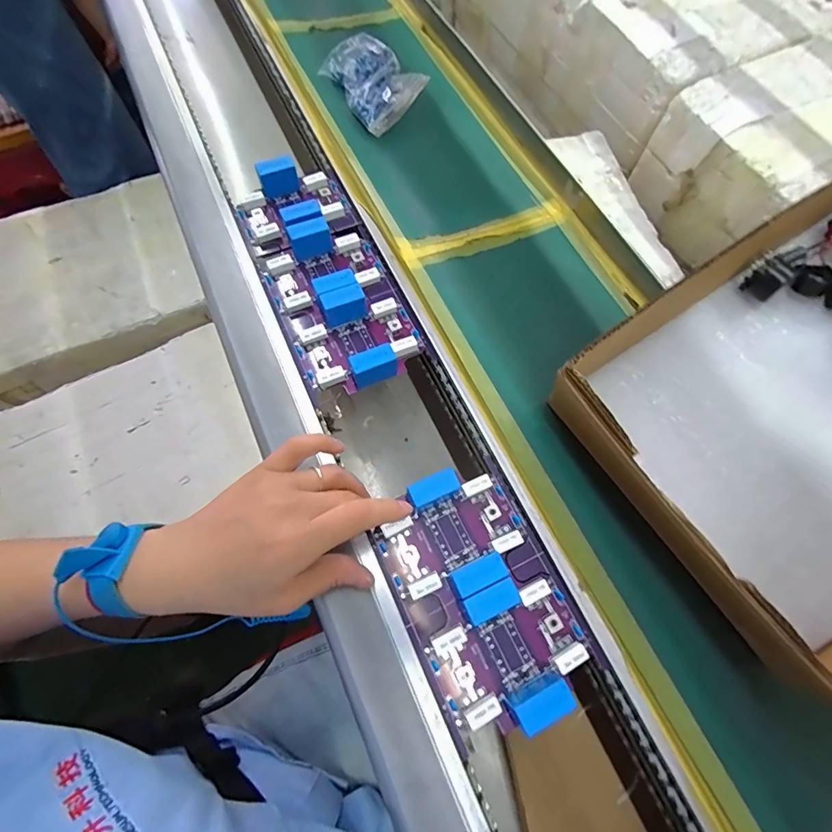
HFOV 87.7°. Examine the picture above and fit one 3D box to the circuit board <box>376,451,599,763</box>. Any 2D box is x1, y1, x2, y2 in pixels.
[{"bbox_3d":[0.045,0.116,0.291,0.108,0.030,0.154,-22,70,-11],"label":"circuit board"}]

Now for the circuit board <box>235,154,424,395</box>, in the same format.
[{"bbox_3d":[-0.081,-0.131,0.385,0.103,0.034,0.235,-23,70,-12],"label":"circuit board"}]

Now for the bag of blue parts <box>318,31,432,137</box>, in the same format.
[{"bbox_3d":[-0.042,-0.365,0.472,0.101,0.035,0.112,-39,74,-17],"label":"bag of blue parts"}]

